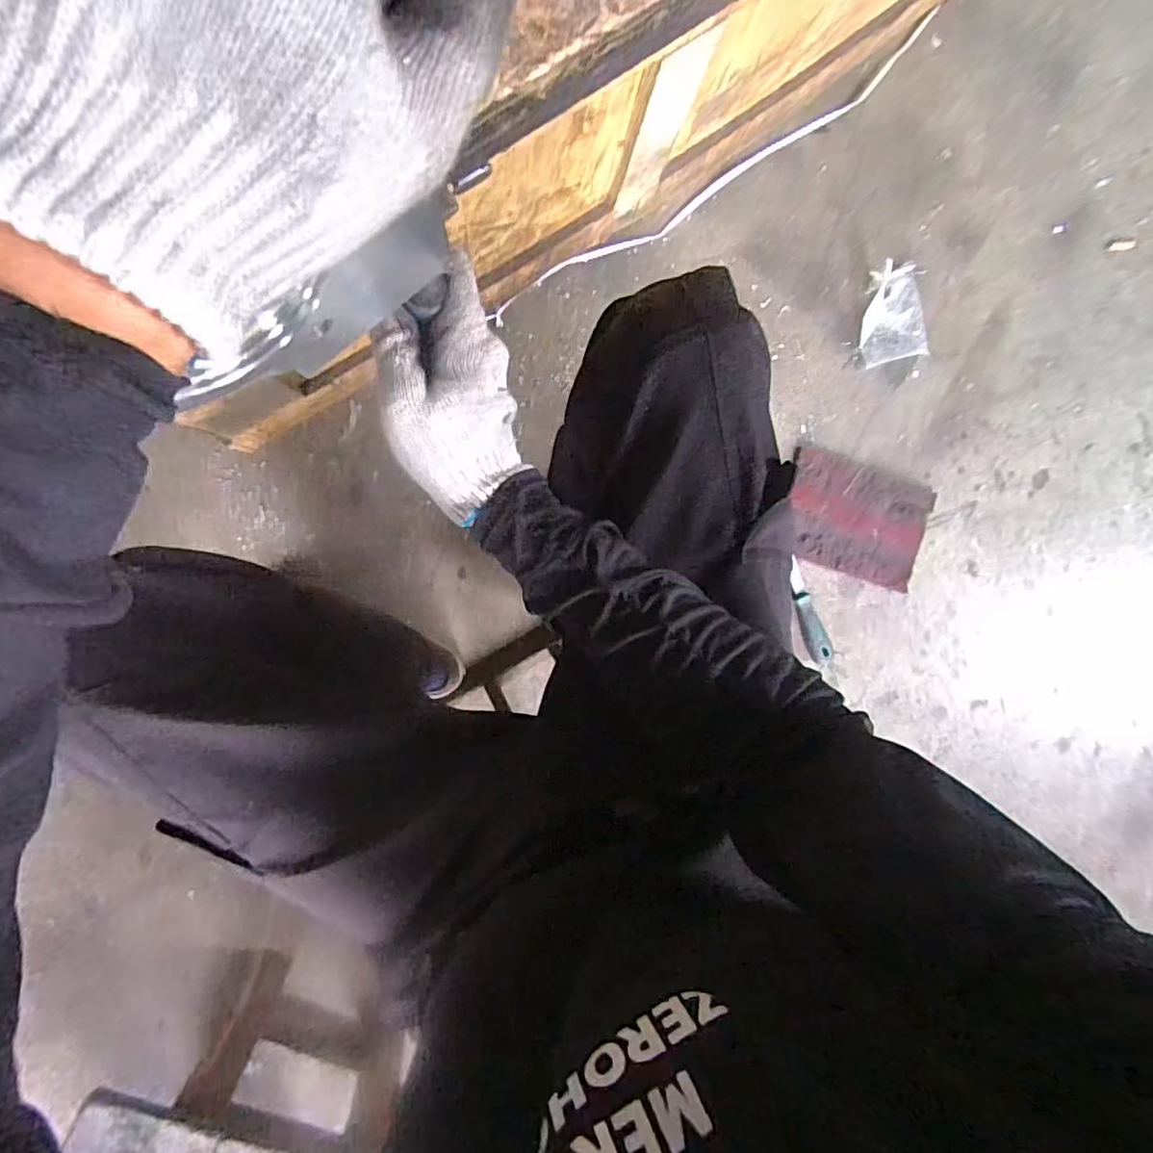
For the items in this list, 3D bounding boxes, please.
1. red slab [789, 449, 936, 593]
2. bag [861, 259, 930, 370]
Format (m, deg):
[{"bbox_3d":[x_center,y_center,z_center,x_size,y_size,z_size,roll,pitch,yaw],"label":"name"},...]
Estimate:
[{"bbox_3d":[0.391,-0.077,0.836,0.206,0.013,0.146,19,91,-6],"label":"red slab"},{"bbox_3d":[0.435,-0.357,0.819,0.094,0.032,0.118,-14,94,-4],"label":"bag"}]

